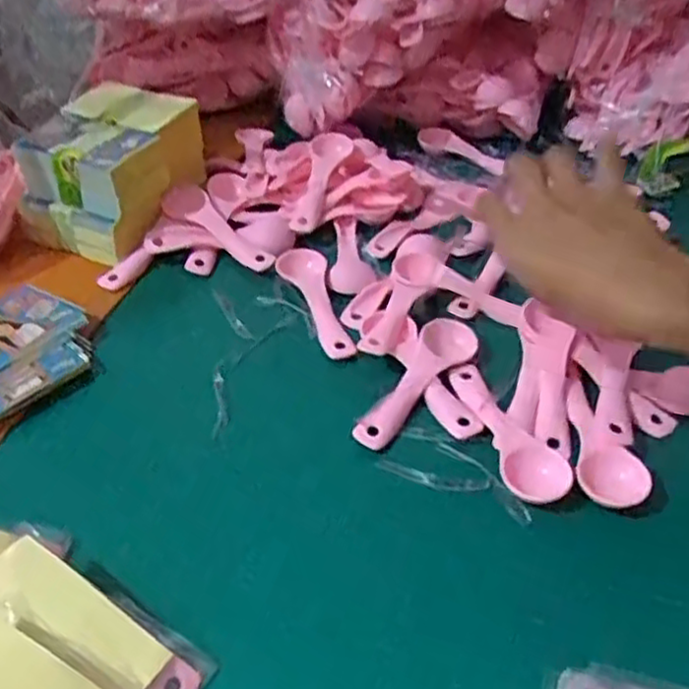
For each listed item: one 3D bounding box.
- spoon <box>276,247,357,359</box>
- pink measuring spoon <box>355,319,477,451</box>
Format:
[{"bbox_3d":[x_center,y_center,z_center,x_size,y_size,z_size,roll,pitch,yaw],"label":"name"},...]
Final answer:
[{"bbox_3d":[-0.019,-0.030,0.508,0.035,0.011,0.114,-11,42,-12],"label":"spoon"},{"bbox_3d":[0.046,0.020,0.444,0.031,0.015,0.111,24,46,25],"label":"pink measuring spoon"}]

